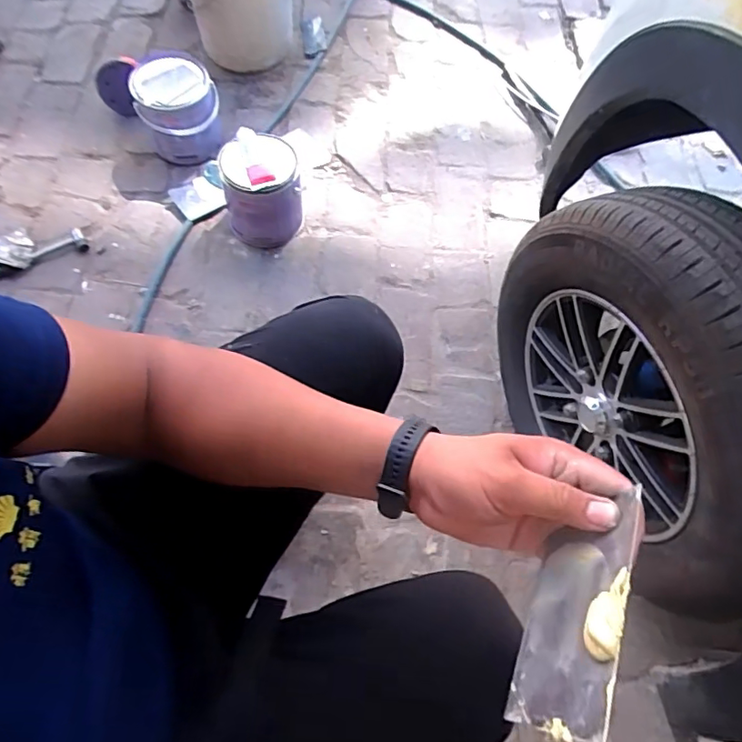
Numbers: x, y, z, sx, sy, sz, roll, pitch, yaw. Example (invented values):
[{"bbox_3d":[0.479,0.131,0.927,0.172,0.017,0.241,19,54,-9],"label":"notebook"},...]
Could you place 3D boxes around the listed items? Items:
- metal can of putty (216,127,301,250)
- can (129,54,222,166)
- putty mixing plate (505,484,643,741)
[{"bbox_3d":[-0.224,-0.363,1.120,0.153,0.185,0.162,1,67,-3],"label":"metal can of putty"},{"bbox_3d":[-0.410,-0.560,1.183,0.163,0.182,0.158,1,67,-3],"label":"can"},{"bbox_3d":[0.114,0.136,0.315,0.012,0.075,0.130,34,56,-11],"label":"putty mixing plate"}]

